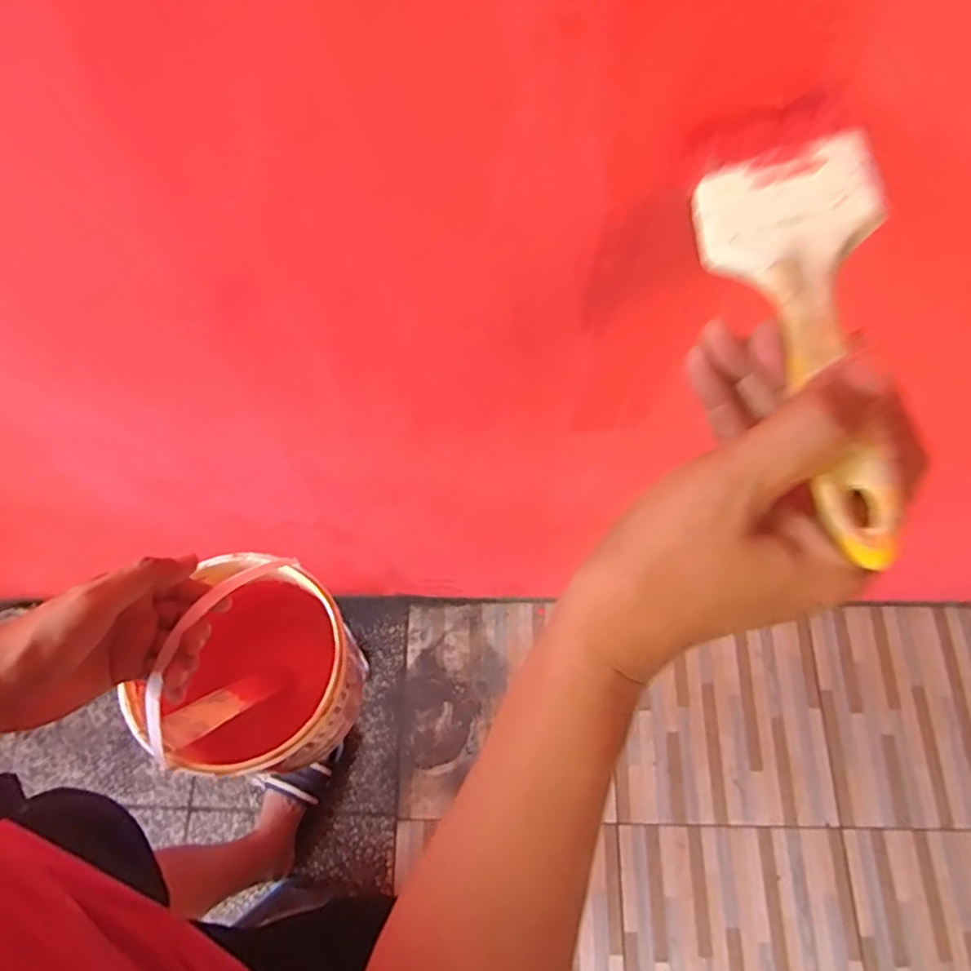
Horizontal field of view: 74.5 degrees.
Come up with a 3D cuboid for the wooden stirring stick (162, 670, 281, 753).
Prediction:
[{"bbox_3d":[-0.244,0.204,0.598,0.038,0.187,0.008,22,92,10],"label":"wooden stirring stick"}]

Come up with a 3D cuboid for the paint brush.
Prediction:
[{"bbox_3d":[0.107,-0.051,0.228,0.061,0.016,0.160,-3,67,28],"label":"paint brush"}]

